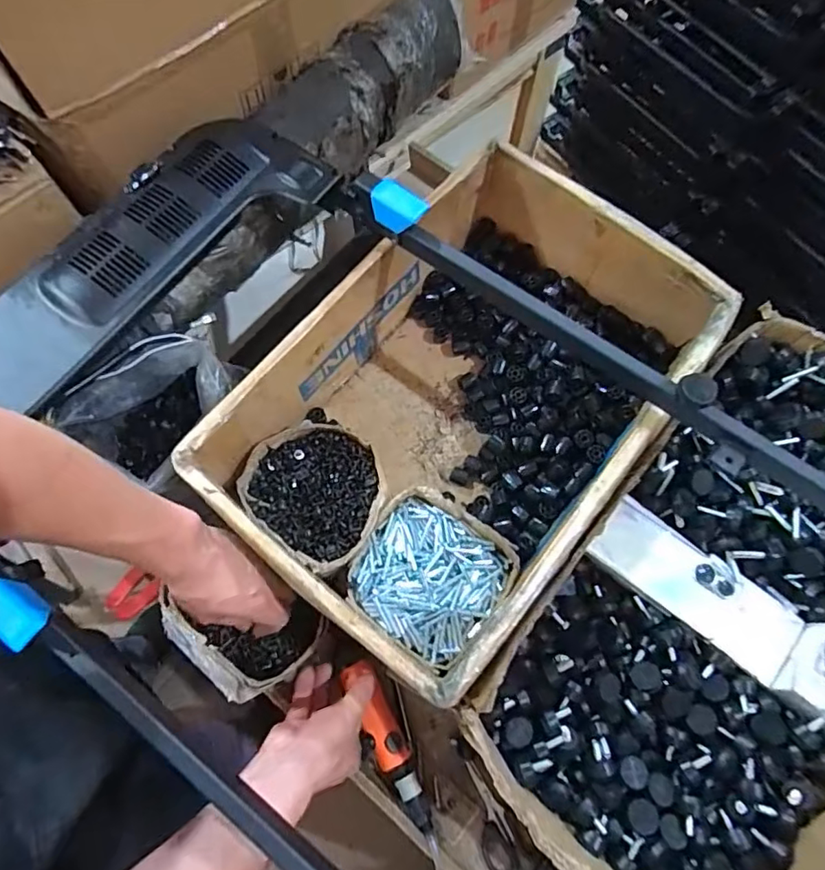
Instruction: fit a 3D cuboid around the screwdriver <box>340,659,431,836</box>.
[{"bbox_3d":[-0.031,0.344,0.592,0.044,0.033,0.180,-26,72,-8],"label":"screwdriver"}]

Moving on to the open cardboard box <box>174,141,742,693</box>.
[{"bbox_3d":[0.065,-0.026,0.624,0.353,0.184,0.516,38,76,12],"label":"open cardboard box"}]

